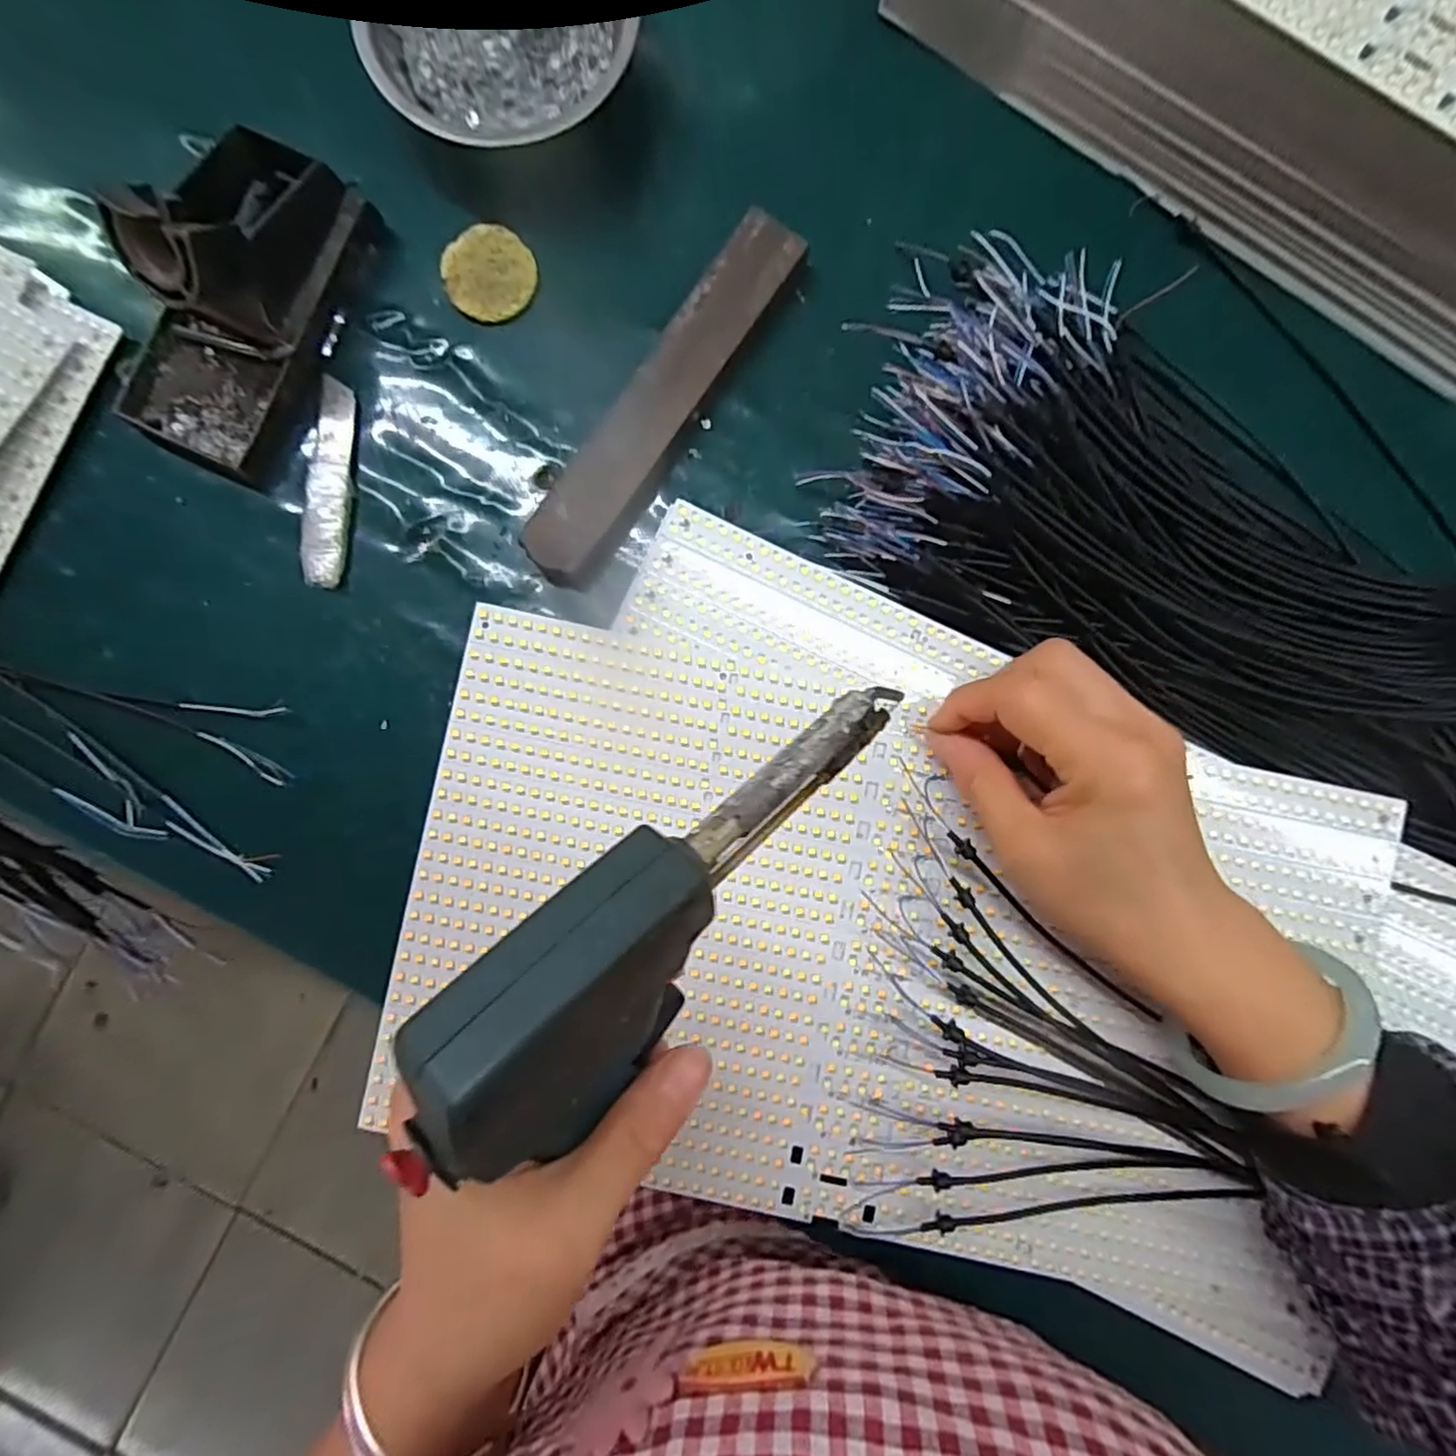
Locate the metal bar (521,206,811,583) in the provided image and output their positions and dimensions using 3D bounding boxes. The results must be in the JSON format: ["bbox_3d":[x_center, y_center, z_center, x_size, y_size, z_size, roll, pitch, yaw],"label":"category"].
[{"bbox_3d":[-0.033,-0.161,0.327,0.039,0.014,0.201,33,89,1],"label":"metal bar"}]

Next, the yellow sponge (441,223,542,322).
[{"bbox_3d":[-0.119,-0.227,0.337,0.044,0.009,0.044,-25,89,0],"label":"yellow sponge"}]

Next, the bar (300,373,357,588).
[{"bbox_3d":[-0.197,-0.121,0.332,0.019,0.007,0.102,2,89,0],"label":"bar"}]

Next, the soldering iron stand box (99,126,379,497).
[{"bbox_3d":[-0.233,-0.203,0.307,0.080,0.066,0.151,24,88,0],"label":"soldering iron stand box"}]

